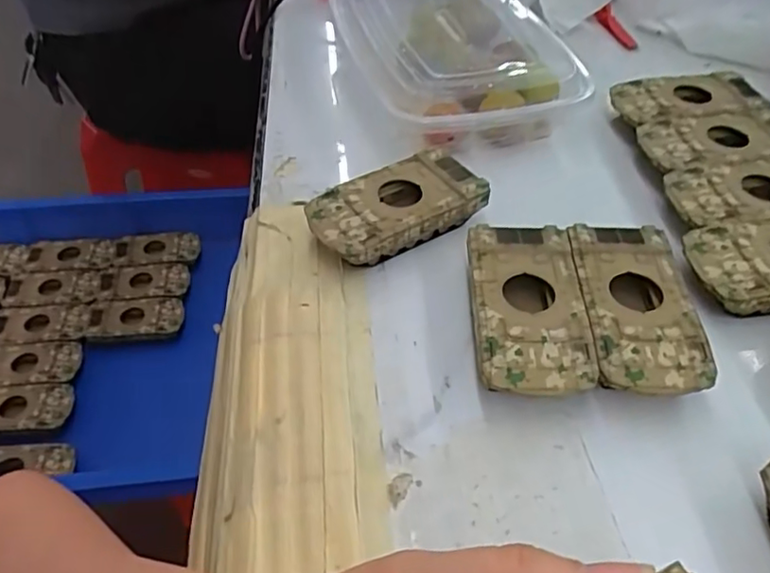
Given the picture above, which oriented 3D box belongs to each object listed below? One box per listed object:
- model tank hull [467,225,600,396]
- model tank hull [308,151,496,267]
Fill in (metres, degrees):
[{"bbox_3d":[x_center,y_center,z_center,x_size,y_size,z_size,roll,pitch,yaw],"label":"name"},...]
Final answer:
[{"bbox_3d":[0.067,0.013,0.290,0.051,0.025,0.096,1,47,2],"label":"model tank hull"},{"bbox_3d":[0.006,-0.042,0.339,0.093,0.025,0.047,-25,52,-22],"label":"model tank hull"}]

